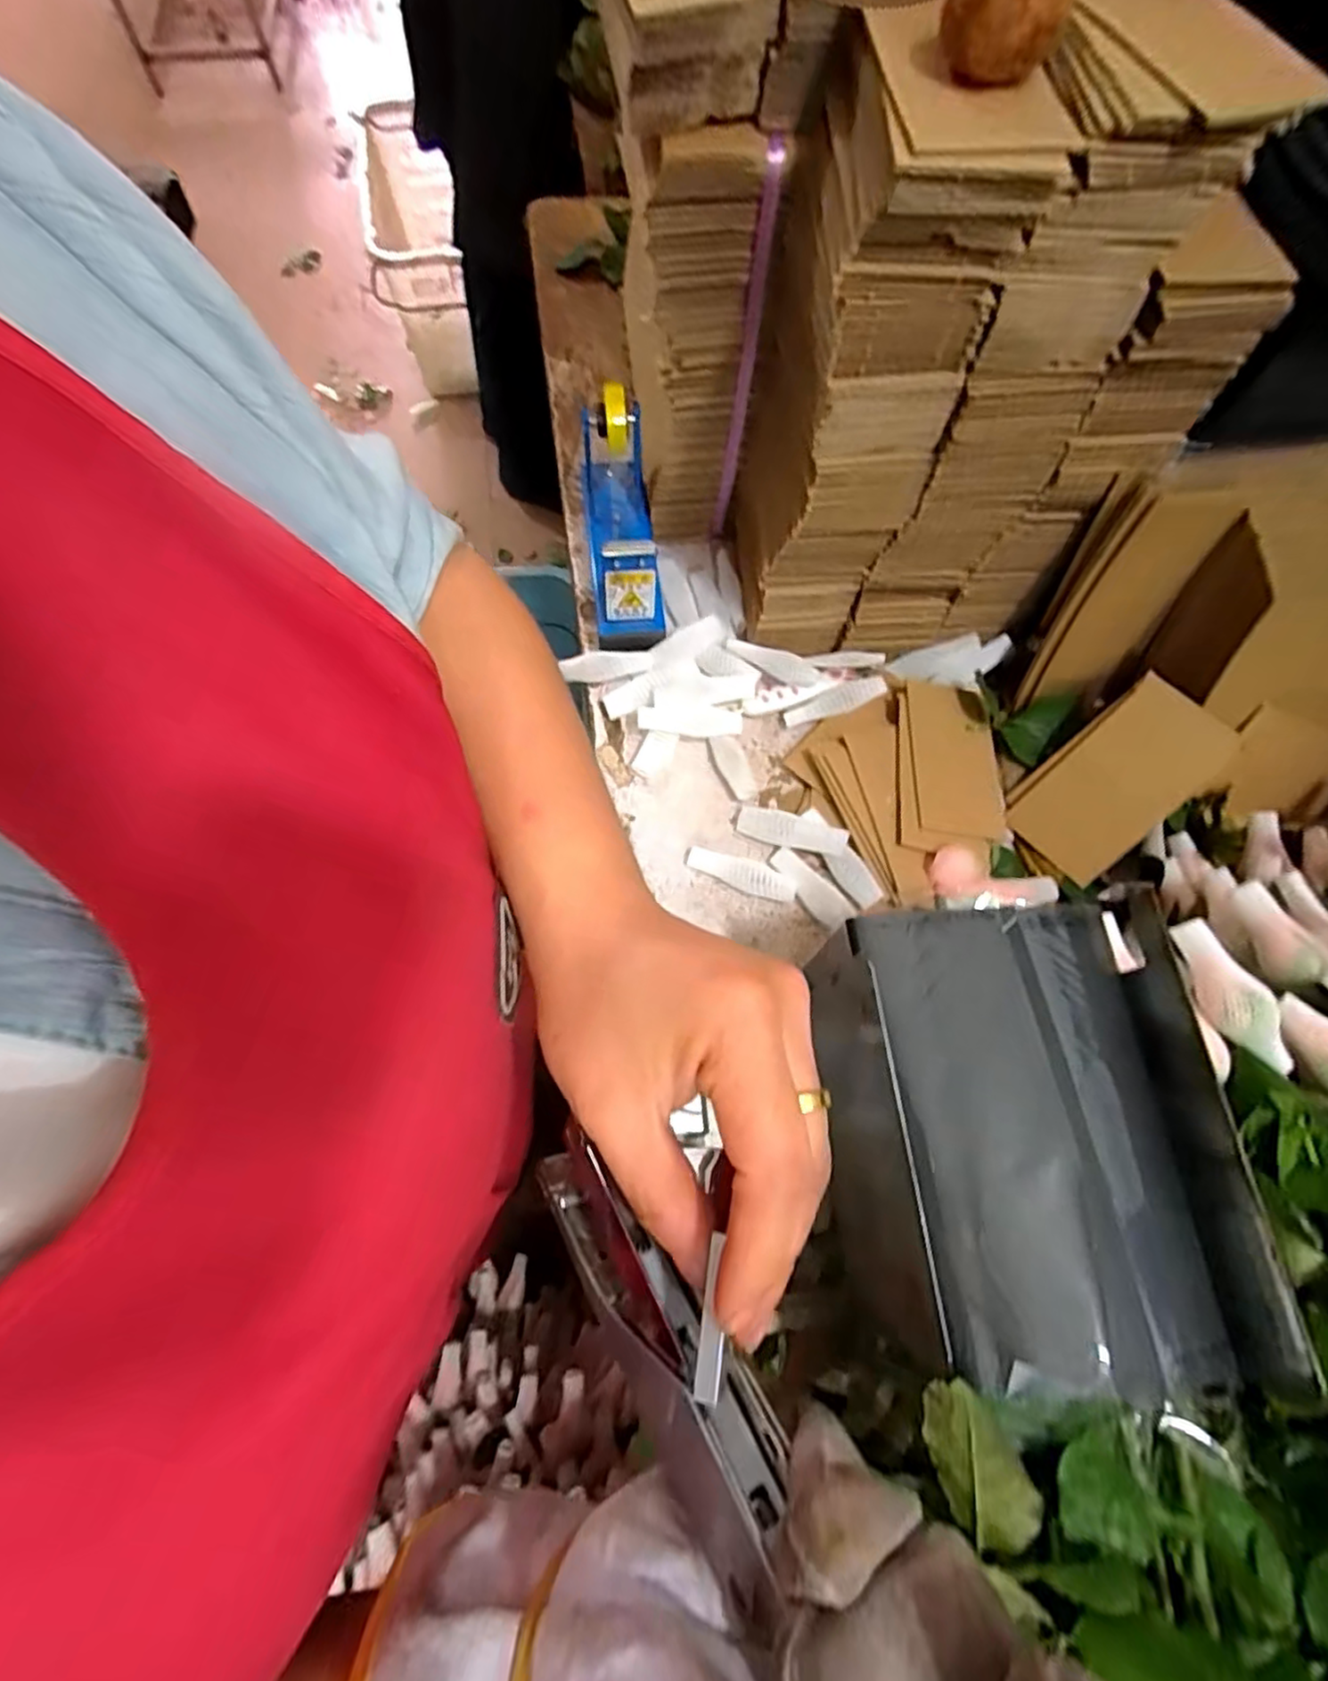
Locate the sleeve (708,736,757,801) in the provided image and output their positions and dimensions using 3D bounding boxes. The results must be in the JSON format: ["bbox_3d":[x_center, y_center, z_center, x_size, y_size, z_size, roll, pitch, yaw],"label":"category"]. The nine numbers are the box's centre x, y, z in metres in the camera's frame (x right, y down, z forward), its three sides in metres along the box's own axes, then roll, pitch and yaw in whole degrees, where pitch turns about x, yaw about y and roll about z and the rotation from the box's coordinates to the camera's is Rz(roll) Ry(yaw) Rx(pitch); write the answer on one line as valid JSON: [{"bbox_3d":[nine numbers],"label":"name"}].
[{"bbox_3d":[0.061,-0.063,0.578,0.026,0.017,0.058,-29,73,-11],"label":"sleeve"}]

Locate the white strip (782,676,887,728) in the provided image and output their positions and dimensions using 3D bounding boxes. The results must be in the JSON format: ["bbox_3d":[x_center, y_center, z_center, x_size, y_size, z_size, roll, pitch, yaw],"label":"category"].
[{"bbox_3d":[0.150,-0.123,0.595,0.091,0.006,0.025,-20,71,7],"label":"white strip"}]

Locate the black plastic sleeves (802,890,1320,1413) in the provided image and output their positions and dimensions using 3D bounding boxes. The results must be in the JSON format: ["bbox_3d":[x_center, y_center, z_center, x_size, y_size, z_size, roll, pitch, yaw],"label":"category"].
[{"bbox_3d":[0.175,0.159,0.389,0.175,0.181,0.222,-2,70,-2],"label":"black plastic sleeves"}]

